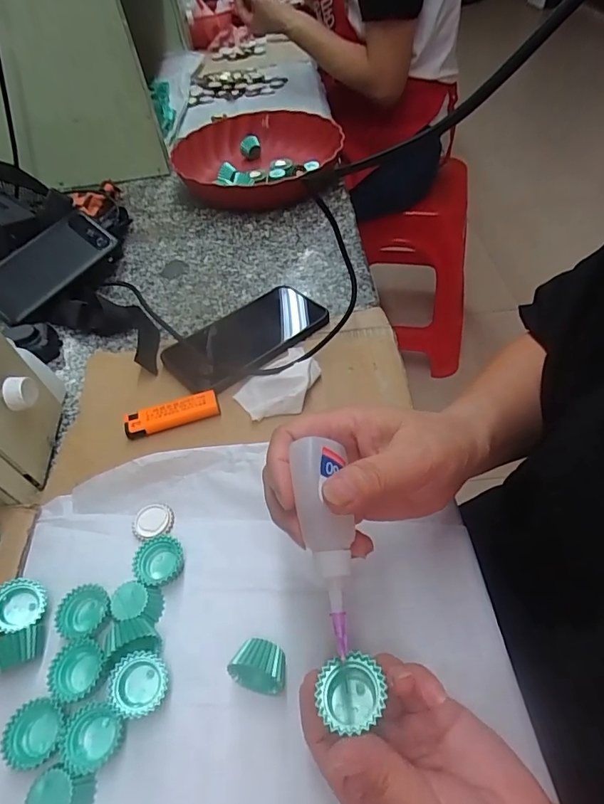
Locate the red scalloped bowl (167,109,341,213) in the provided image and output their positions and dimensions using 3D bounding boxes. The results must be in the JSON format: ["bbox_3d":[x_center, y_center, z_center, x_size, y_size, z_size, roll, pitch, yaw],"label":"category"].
[{"bbox_3d":[-0.062,-0.360,0.686,0.231,0.053,0.246,-23,51,-14],"label":"red scalloped bowl"}]

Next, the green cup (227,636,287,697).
[{"bbox_3d":[-0.024,0.153,0.267,0.030,0.029,0.024,14,52,17],"label":"green cup"}]

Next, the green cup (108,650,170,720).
[{"bbox_3d":[-0.094,0.166,0.269,0.032,0.021,0.031,-3,50,3],"label":"green cup"}]

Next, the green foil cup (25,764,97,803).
[{"bbox_3d":[-0.126,0.209,0.241,0.028,0.020,0.028,-3,50,3],"label":"green foil cup"}]

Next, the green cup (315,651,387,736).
[{"bbox_3d":[0.023,0.135,0.213,0.029,0.017,0.029,-3,50,3],"label":"green cup"}]

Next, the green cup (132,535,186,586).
[{"bbox_3d":[-0.098,0.109,0.315,0.031,0.018,0.032,-3,50,3],"label":"green cup"}]

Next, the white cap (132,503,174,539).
[{"bbox_3d":[-0.109,0.088,0.338,0.028,0.005,0.027,-3,50,3],"label":"white cap"}]

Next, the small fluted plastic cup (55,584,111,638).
[{"bbox_3d":[-0.139,0.136,0.297,0.030,0.015,0.031,-3,50,3],"label":"small fluted plastic cup"}]

